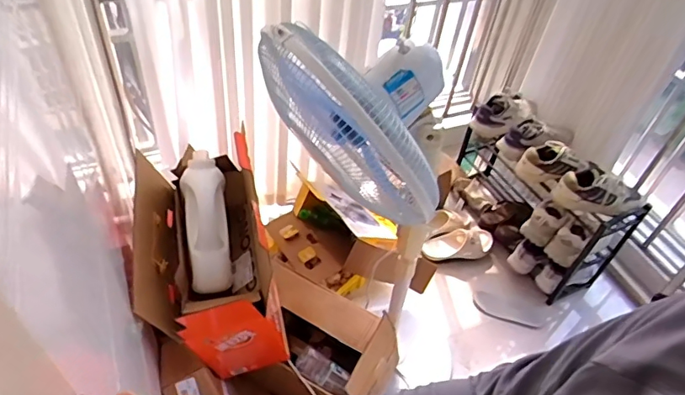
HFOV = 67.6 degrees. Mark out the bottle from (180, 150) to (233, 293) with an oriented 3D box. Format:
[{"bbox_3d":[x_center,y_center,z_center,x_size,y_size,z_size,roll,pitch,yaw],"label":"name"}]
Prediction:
[{"bbox_3d":[-0.282,0.045,1.057,0.080,0.066,0.292,-6,80,-13],"label":"bottle"}]

